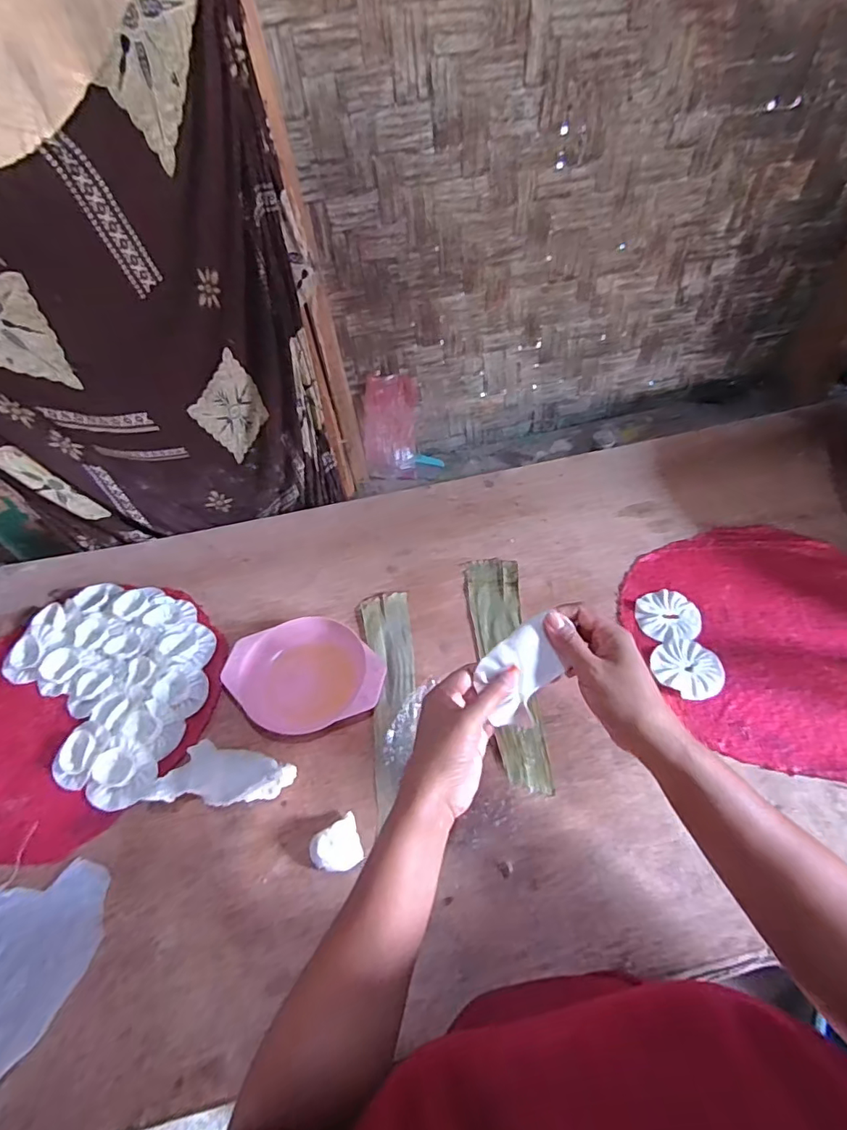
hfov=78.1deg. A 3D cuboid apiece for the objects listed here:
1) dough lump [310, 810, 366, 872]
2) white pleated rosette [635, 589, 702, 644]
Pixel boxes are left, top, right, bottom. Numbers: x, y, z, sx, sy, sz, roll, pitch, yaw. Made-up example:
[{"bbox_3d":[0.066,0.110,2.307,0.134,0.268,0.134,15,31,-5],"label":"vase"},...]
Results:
[{"bbox_3d":[-0.084,0.274,0.505,0.047,0.033,0.046,-21,51,-12],"label":"dough lump"},{"bbox_3d":[0.303,0.063,0.649,0.074,0.006,0.068,-7,50,0],"label":"white pleated rosette"}]

